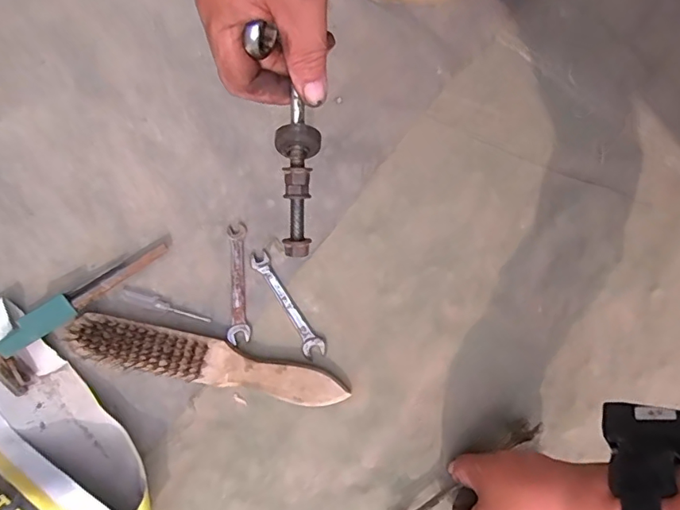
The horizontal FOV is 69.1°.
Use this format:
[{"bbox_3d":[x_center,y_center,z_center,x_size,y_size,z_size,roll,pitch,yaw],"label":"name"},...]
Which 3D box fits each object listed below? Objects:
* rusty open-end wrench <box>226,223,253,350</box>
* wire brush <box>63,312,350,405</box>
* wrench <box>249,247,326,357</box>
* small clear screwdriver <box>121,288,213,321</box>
[{"bbox_3d":[-0.102,0.026,0.490,0.021,0.004,0.119,-5,73,-4],"label":"rusty open-end wrench"},{"bbox_3d":[-0.123,0.098,0.457,0.250,0.023,0.044,11,73,1],"label":"wire brush"},{"bbox_3d":[-0.052,0.046,0.483,0.020,0.006,0.118,-31,76,-11],"label":"wrench"},{"bbox_3d":[-0.170,0.050,0.482,0.088,0.006,0.011,19,73,3],"label":"small clear screwdriver"}]

